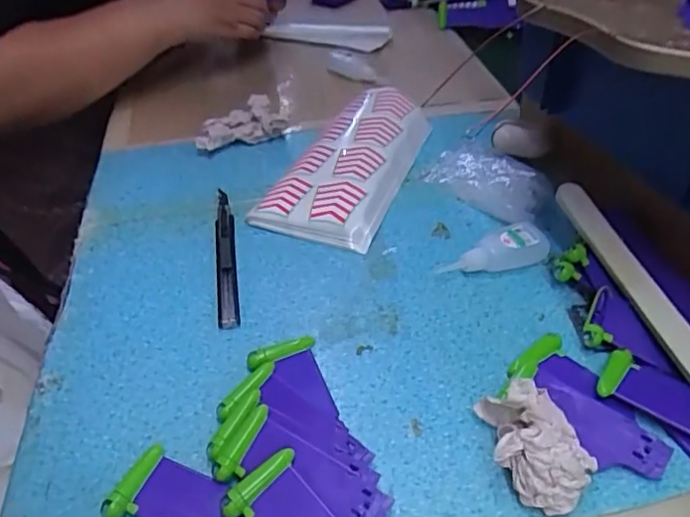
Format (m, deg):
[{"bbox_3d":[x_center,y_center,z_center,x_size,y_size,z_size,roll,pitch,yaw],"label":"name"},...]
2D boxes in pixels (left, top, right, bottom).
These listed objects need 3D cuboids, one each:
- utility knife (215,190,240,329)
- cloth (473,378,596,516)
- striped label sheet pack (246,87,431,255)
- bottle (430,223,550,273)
[{"bbox_3d":[-0.094,-0.007,0.457,0.016,0.010,0.155,-8,41,-6],"label":"utility knife"},{"bbox_3d":[0.097,0.097,0.306,0.043,0.042,0.066,-34,50,-31],"label":"cloth"},{"bbox_3d":[0.006,-0.096,0.534,0.105,0.028,0.208,11,43,16],"label":"striped label sheet pack"},{"bbox_3d":[0.113,-0.005,0.439,0.088,0.022,0.027,-11,41,-10],"label":"bottle"}]

